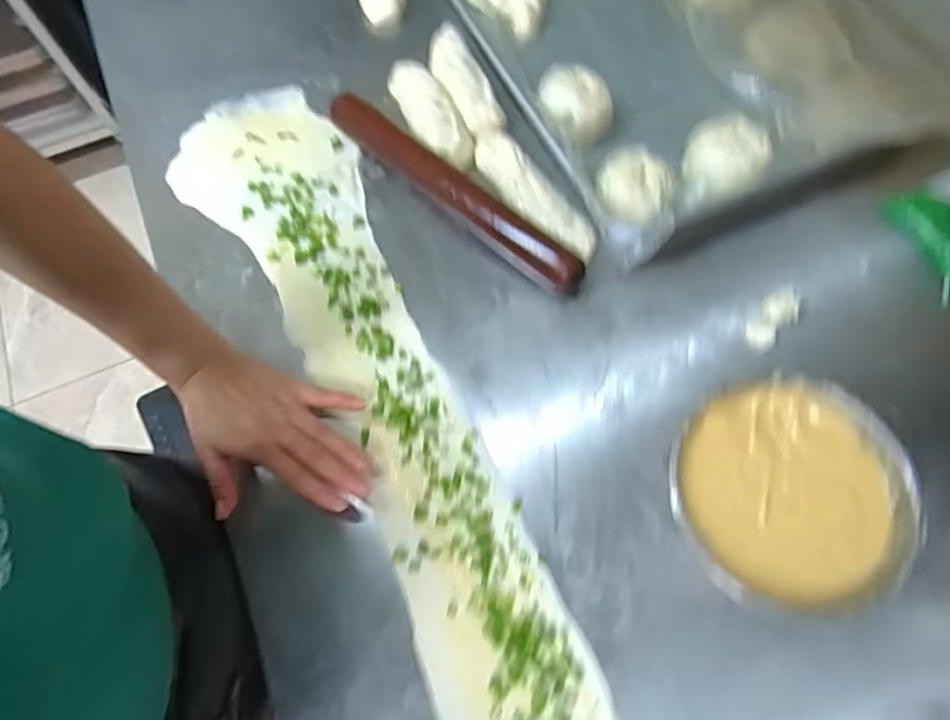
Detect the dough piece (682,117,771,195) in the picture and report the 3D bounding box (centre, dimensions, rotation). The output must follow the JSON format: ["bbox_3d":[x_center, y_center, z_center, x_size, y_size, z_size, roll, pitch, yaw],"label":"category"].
[{"bbox_3d":[0.242,-0.198,0.566,0.073,0.028,0.074,0,66,1],"label":"dough piece"}]

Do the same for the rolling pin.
[{"bbox_3d":[-0.029,-0.171,0.585,0.329,0.033,0.041,41,73,16],"label":"rolling pin"}]

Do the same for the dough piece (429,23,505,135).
[{"bbox_3d":[-0.015,-0.308,0.635,0.050,0.037,0.156,-24,68,-10],"label":"dough piece"}]

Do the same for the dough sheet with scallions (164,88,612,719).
[{"bbox_3d":[-0.097,0.009,0.528,0.152,0.015,0.714,-26,68,-10],"label":"dough sheet with scallions"}]

